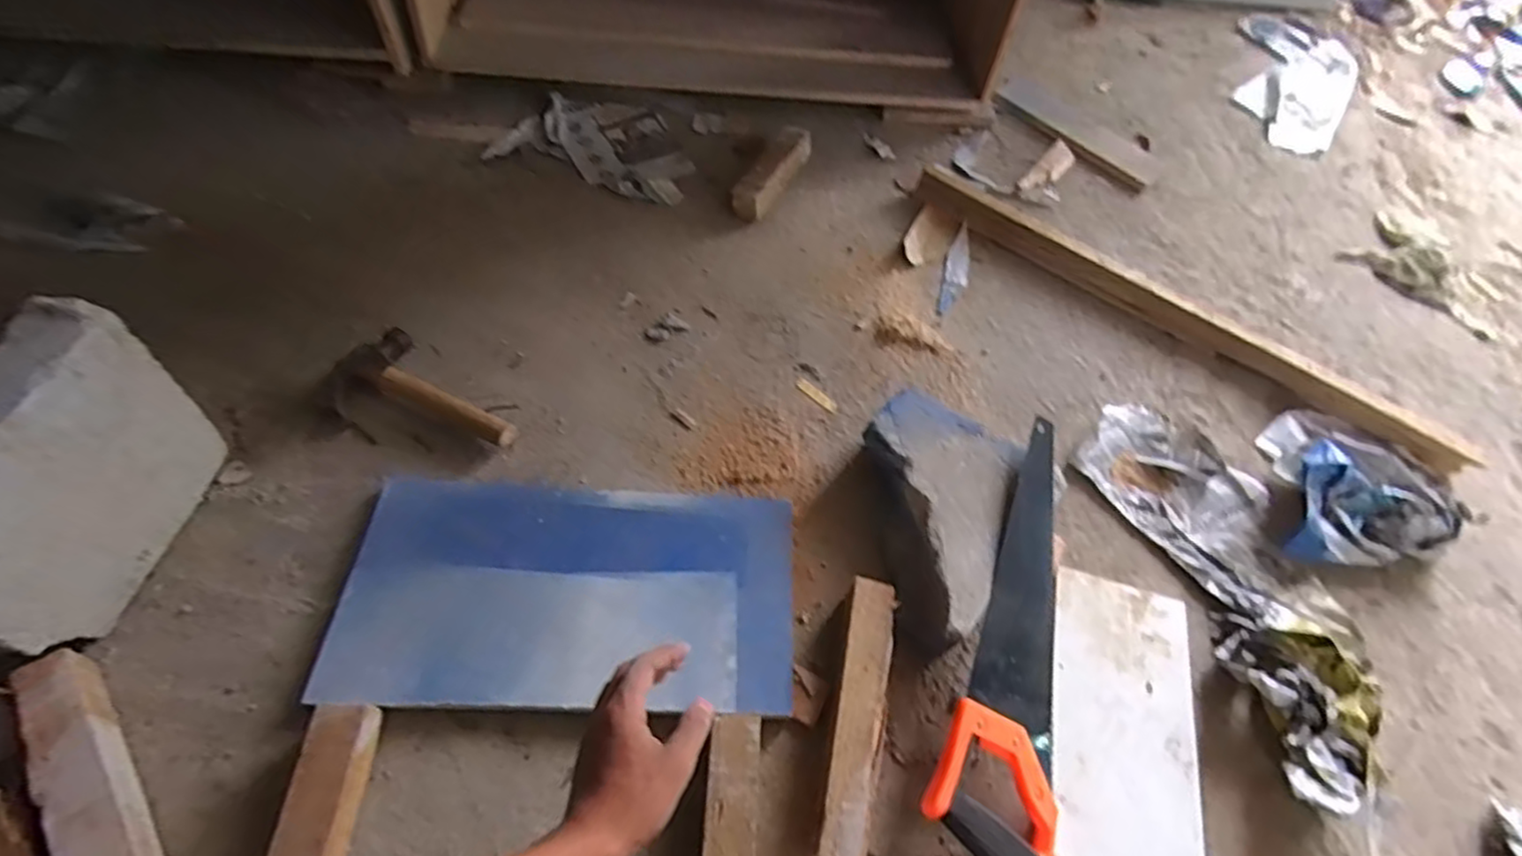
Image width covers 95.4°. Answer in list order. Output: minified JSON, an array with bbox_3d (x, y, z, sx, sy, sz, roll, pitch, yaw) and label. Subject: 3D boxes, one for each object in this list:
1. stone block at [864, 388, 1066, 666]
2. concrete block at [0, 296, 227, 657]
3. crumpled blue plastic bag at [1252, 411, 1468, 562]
[{"bbox_3d":[0.174,0.089,0.737,0.196,0.076,0.232,37,61,18],"label":"stone block"},{"bbox_3d":[-0.592,0.060,0.600,0.064,0.221,0.248,14,56,4],"label":"concrete block"},{"bbox_3d":[0.715,0.059,0.819,0.189,0.070,0.232,12,57,3],"label":"crumpled blue plastic bag"}]

